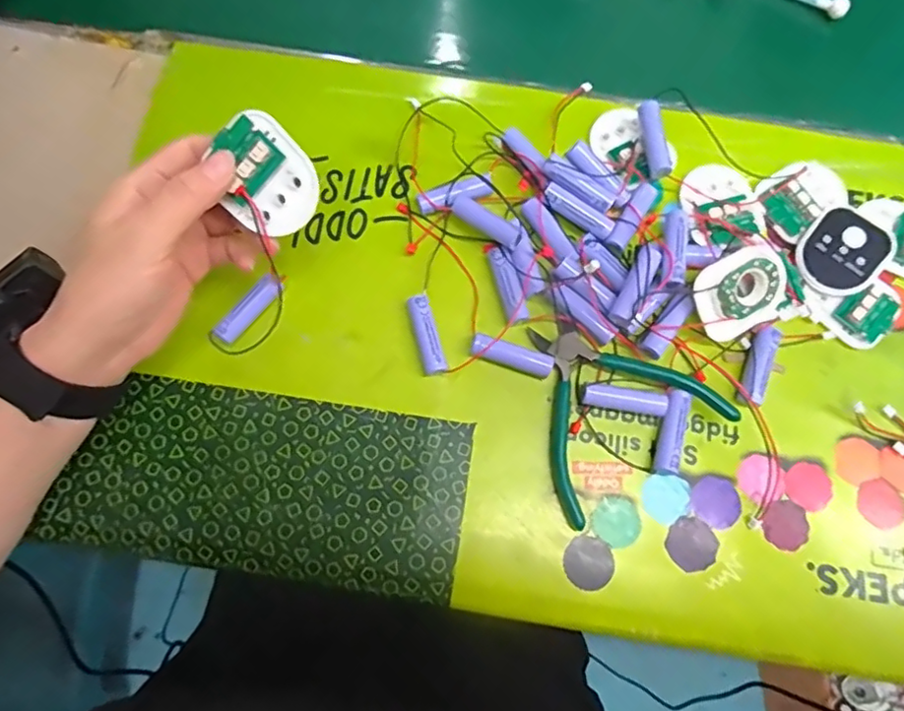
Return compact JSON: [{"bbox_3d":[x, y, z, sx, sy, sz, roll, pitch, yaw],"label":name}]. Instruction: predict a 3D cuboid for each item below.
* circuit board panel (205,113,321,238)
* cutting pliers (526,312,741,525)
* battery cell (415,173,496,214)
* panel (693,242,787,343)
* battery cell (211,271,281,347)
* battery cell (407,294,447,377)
[{"bbox_3d":[-0.094,-0.089,0.293,0.047,0.011,0.056,-42,108,4],"label":"circuit board panel"},{"bbox_3d":[0.091,0.024,0.352,0.113,0.017,0.108,-31,77,-9],"label":"cutting pliers"},{"bbox_3d":[0.003,-0.104,0.384,0.050,0.015,0.014,-15,75,-5],"label":"battery cell"},{"bbox_3d":[0.173,-0.038,0.353,0.056,0.011,0.049,-33,107,0],"label":"panel"},{"bbox_3d":[-0.124,-0.028,0.361,0.014,0.014,0.050,40,77,9],"label":"battery cell"},{"bbox_3d":[-0.015,-0.012,0.360,0.015,0.016,0.049,-14,75,-5],"label":"battery cell"}]

